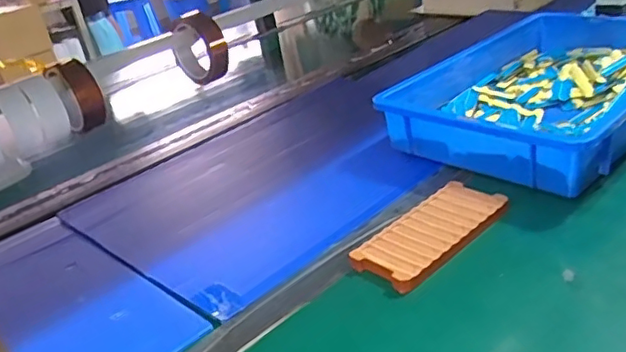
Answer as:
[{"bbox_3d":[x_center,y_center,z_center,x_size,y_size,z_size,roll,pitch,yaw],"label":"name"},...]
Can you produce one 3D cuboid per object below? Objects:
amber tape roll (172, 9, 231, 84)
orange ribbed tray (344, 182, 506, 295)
[{"bbox_3d":[-0.166,-0.188,0.860,0.037,0.096,0.103,-29,32,-32],"label":"amber tape roll"},{"bbox_3d":[0.125,0.056,0.607,0.173,0.012,0.078,-30,32,-33],"label":"orange ribbed tray"}]

